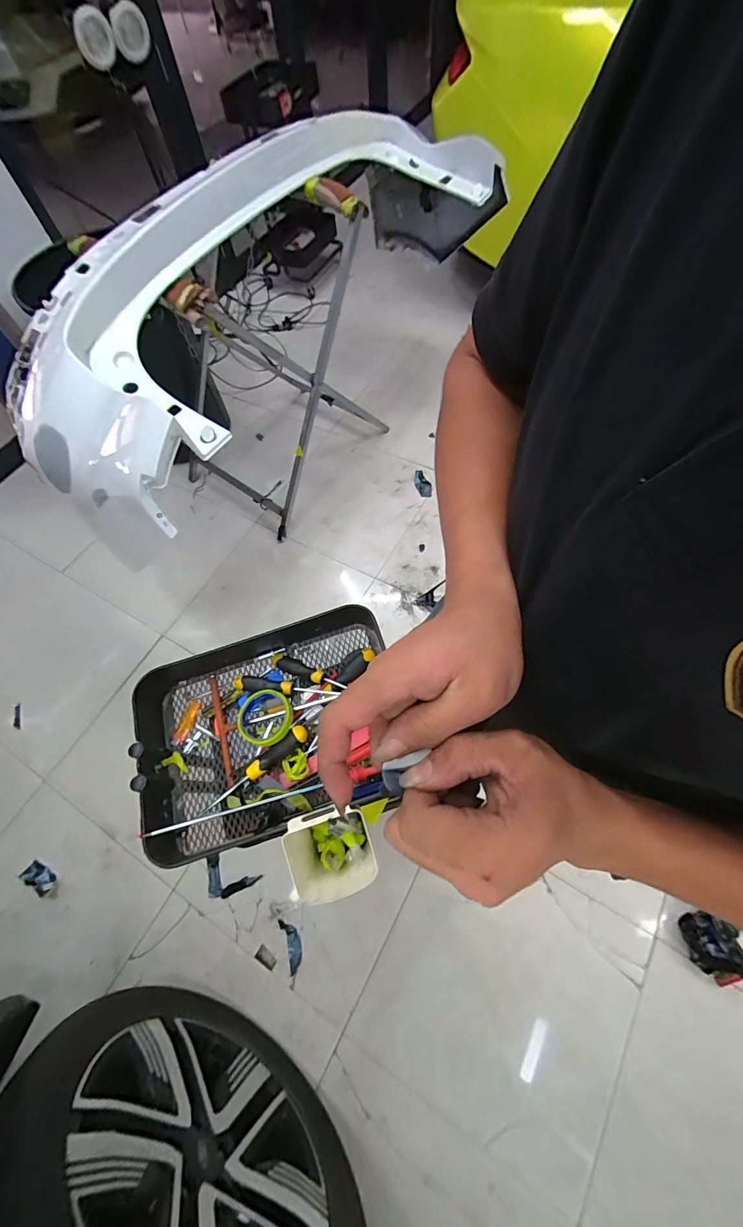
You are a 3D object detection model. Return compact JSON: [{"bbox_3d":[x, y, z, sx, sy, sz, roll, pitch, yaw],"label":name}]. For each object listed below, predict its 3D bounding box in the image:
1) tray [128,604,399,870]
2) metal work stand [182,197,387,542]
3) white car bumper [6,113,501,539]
[{"bbox_3d":[-0.167,0.184,0.684,0.445,0.093,0.332,-20,65,-5],"label":"tray"},{"bbox_3d":[-0.433,-0.950,1.553,0.724,0.859,0.735,35,72,18],"label":"metal work stand"},{"bbox_3d":[-0.269,-0.926,1.208,0.580,0.457,1.622,30,71,16],"label":"white car bumper"}]

